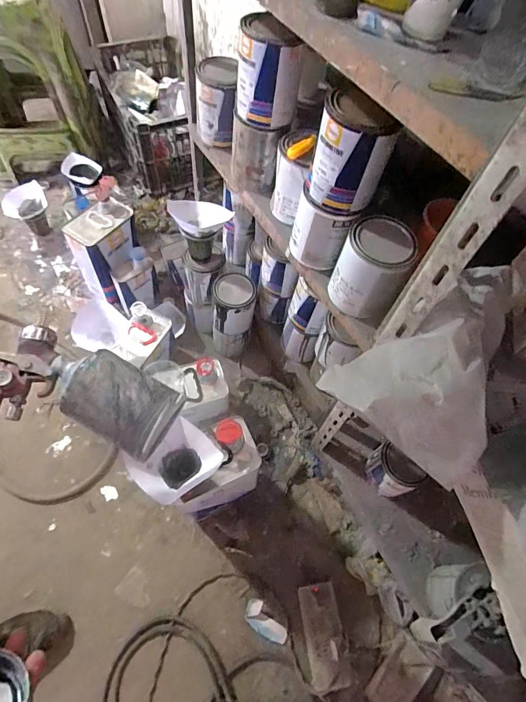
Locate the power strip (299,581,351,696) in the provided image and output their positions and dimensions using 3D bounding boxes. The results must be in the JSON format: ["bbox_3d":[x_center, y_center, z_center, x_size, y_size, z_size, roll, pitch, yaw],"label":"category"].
[{"bbox_3d":[0.122,0.579,0.781,0.077,0.046,0.177,-5,63,-6],"label":"power strip"}]

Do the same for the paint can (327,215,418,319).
[{"bbox_3d":[0.175,-0.132,0.623,0.102,0.123,0.104,2,61,-4],"label":"paint can"}]

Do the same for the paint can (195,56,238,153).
[{"bbox_3d":[-0.097,-0.524,0.815,0.092,0.138,0.103,5,61,-3],"label":"paint can"}]

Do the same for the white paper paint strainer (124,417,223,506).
[{"bbox_3d":[-0.130,0.170,0.576,0.119,0.082,0.104,-29,68,-19],"label":"white paper paint strainer"}]

